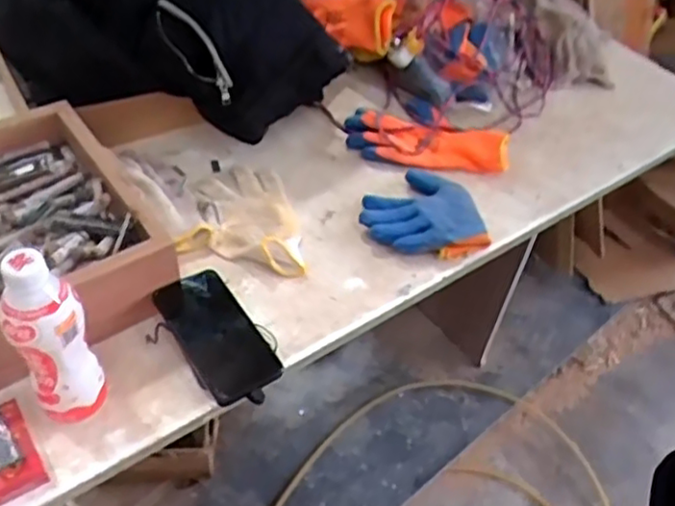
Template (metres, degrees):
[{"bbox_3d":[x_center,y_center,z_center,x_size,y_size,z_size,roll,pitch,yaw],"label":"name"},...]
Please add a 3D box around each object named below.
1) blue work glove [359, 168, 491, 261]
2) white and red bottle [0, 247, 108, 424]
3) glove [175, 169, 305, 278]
[{"bbox_3d":[0.110,-0.060,0.886,0.158,0.029,0.157,3,47,-4],"label":"blue work glove"},{"bbox_3d":[-0.252,0.082,0.592,0.061,0.200,0.053,-21,53,-23],"label":"white and red bottle"},{"bbox_3d":[-0.116,-0.051,0.851,0.147,0.028,0.170,5,47,-2],"label":"glove"}]

